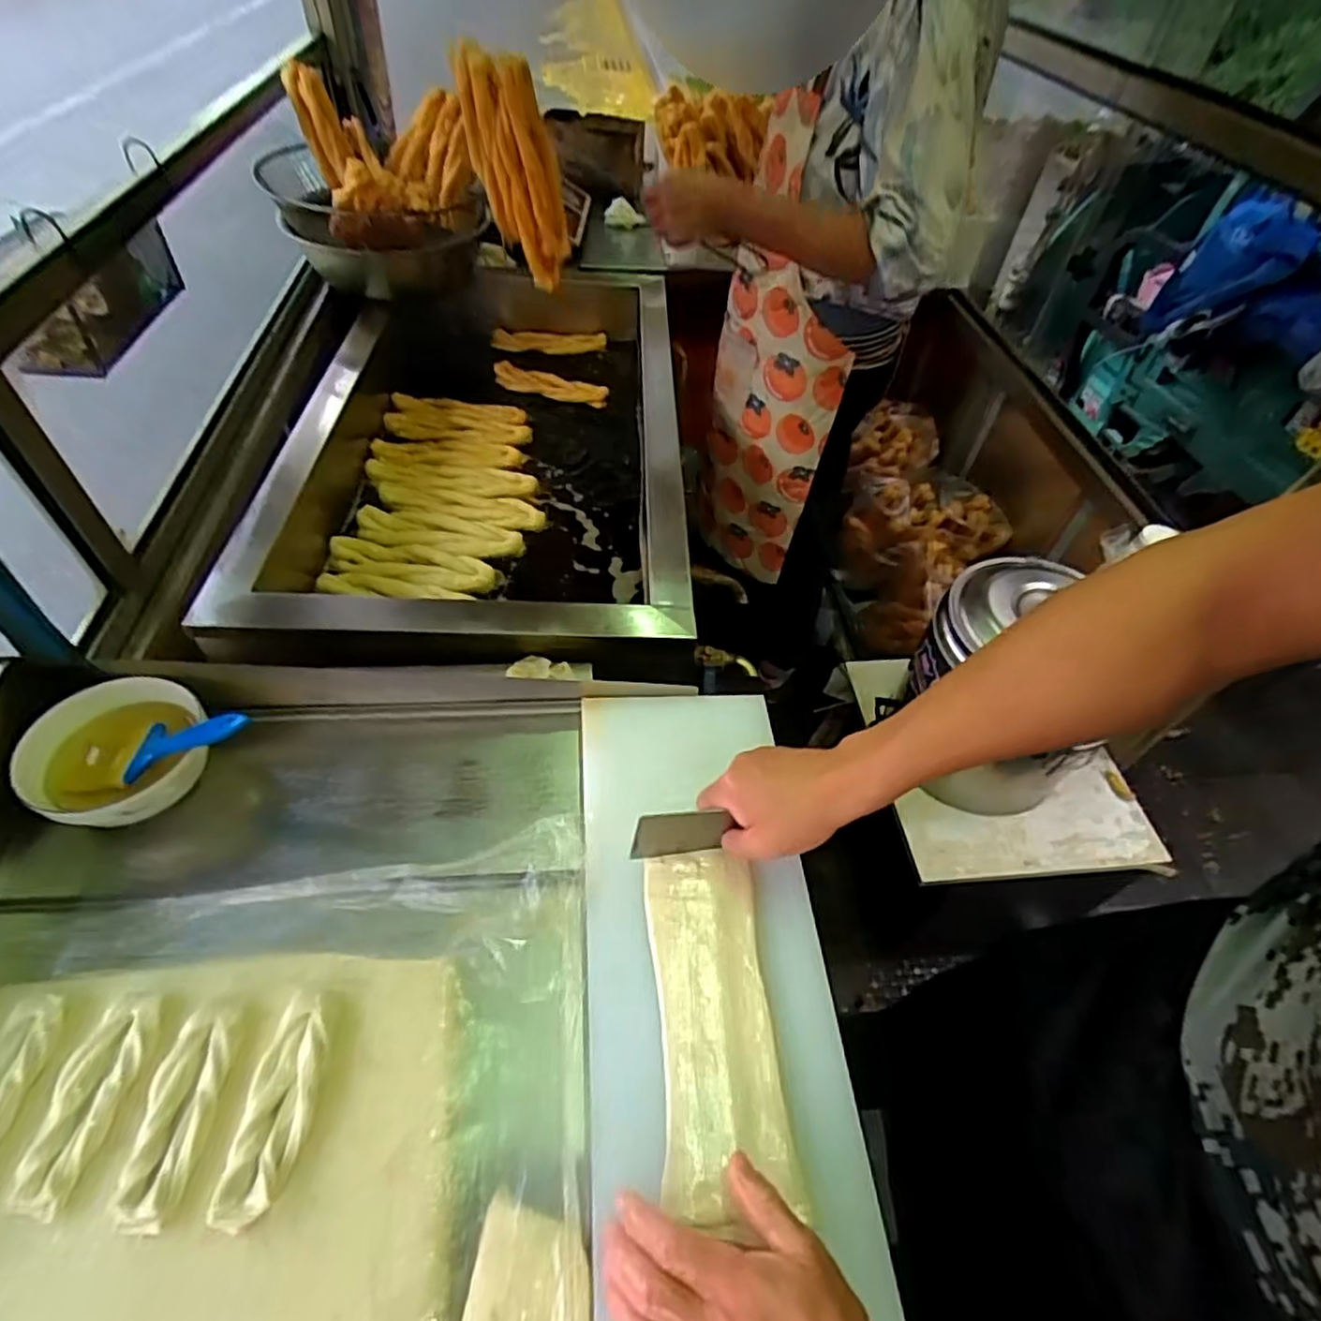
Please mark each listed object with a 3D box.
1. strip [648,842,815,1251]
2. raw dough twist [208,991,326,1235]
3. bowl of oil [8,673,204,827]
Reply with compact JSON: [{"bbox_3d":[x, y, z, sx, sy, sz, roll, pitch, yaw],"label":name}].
[{"bbox_3d":[0.039,0.252,0.489,0.085,0.013,0.230,-1,51,-6],"label":"strip"},{"bbox_3d":[-0.244,0.283,0.436,0.039,0.018,0.124,1,50,-4],"label":"raw dough twist"},{"bbox_3d":[-0.444,0.075,0.553,0.123,0.045,0.114,2,49,-2],"label":"bowl of oil"}]

